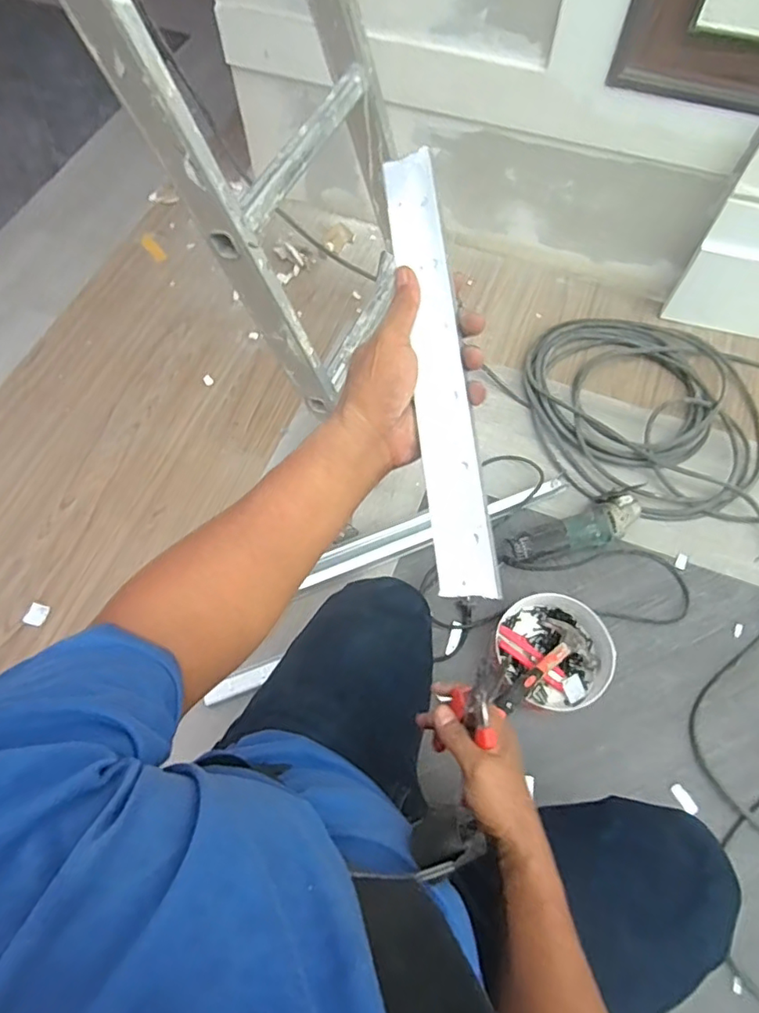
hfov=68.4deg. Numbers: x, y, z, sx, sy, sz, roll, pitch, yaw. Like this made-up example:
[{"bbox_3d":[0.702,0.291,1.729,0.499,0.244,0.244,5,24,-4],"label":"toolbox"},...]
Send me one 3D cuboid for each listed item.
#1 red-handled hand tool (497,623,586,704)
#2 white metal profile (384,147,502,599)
[{"bbox_3d":[0.256,0.251,0.896,0.162,0.038,0.045,34,71,15],"label":"red-handled hand tool"},{"bbox_3d":[0.042,-0.100,0.403,0.037,0.023,0.325,-6,83,-2],"label":"white metal profile"}]

